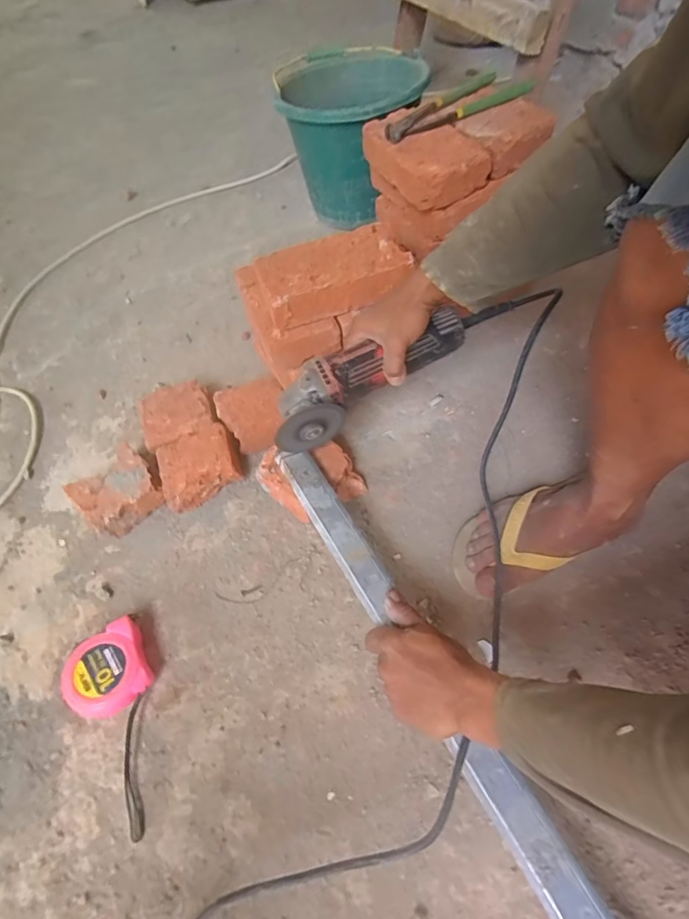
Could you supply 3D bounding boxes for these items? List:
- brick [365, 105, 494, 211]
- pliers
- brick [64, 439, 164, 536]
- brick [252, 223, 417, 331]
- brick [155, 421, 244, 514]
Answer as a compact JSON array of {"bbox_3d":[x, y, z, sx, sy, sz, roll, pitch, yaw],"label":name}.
[{"bbox_3d":[0.114,-0.447,0.688,0.118,0.054,0.188,-23,57,-8],"label":"brick"},{"bbox_3d":[0.160,-0.529,0.705,0.229,0.035,0.083,-21,58,-10],"label":"pliers"},{"bbox_3d":[-0.311,0.043,0.652,0.107,0.054,0.108,39,67,25],"label":"brick"},{"bbox_3d":[-0.018,-0.249,0.626,0.190,0.048,0.107,-21,57,-7],"label":"brick"},{"bbox_3d":[-0.202,0.012,0.660,0.105,0.058,0.092,-20,58,-9],"label":"brick"}]

